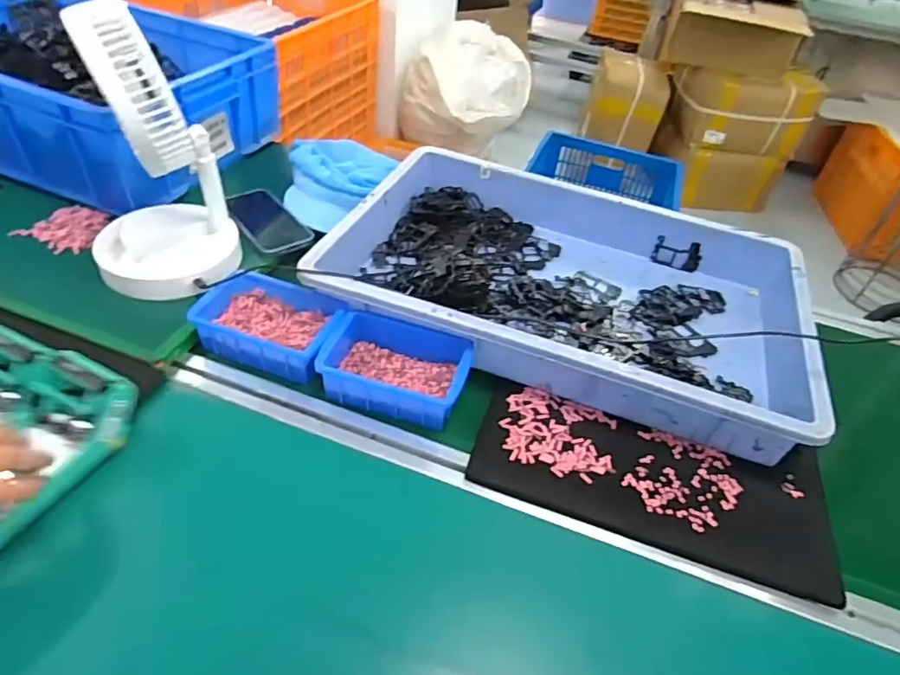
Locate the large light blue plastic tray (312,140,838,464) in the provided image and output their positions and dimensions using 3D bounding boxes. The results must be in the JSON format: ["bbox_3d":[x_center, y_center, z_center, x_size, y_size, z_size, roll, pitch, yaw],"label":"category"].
[{"bbox_3d":[0.152,-0.077,0.720,0.565,0.080,0.375,20,46,12],"label":"large light blue plastic tray"}]

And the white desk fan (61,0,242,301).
[{"bbox_3d":[-0.336,-0.191,0.623,0.156,0.294,0.161,-21,51,-26],"label":"white desk fan"}]

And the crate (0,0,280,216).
[{"bbox_3d":[-0.581,-0.382,0.881,0.536,0.164,0.356,17,43,9],"label":"crate"}]

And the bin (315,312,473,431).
[{"bbox_3d":[-0.056,0.028,0.612,0.151,0.044,0.108,14,45,7],"label":"bin"}]

